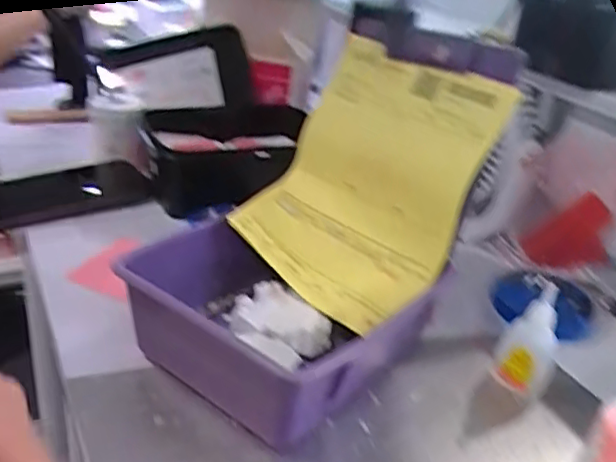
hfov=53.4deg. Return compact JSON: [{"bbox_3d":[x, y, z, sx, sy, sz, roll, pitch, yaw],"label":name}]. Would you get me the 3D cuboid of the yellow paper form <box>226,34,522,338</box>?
[{"bbox_3d":[0.034,-0.038,0.430,0.146,0.190,0.067,29,10,28],"label":"yellow paper form"}]

